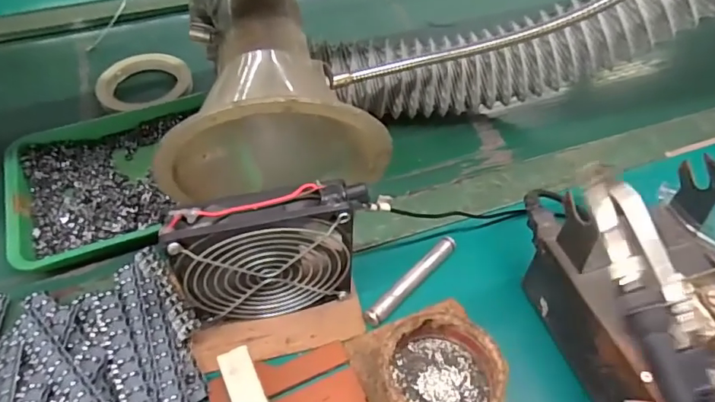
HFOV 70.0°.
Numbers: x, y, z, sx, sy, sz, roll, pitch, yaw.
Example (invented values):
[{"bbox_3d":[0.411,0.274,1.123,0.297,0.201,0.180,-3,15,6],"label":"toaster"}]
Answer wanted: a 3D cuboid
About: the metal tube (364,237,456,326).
[{"bbox_3d":[0.045,0.064,0.420,0.013,0.011,0.104,37,59,25],"label":"metal tube"}]

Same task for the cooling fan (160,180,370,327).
[{"bbox_3d":[-0.060,0.042,0.363,0.126,0.126,0.028,-11,51,-7],"label":"cooling fan"}]

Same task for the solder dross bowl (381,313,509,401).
[{"bbox_3d":[0.058,0.121,0.351,0.079,0.037,0.080,1,51,-1],"label":"solder dross bowl"}]

